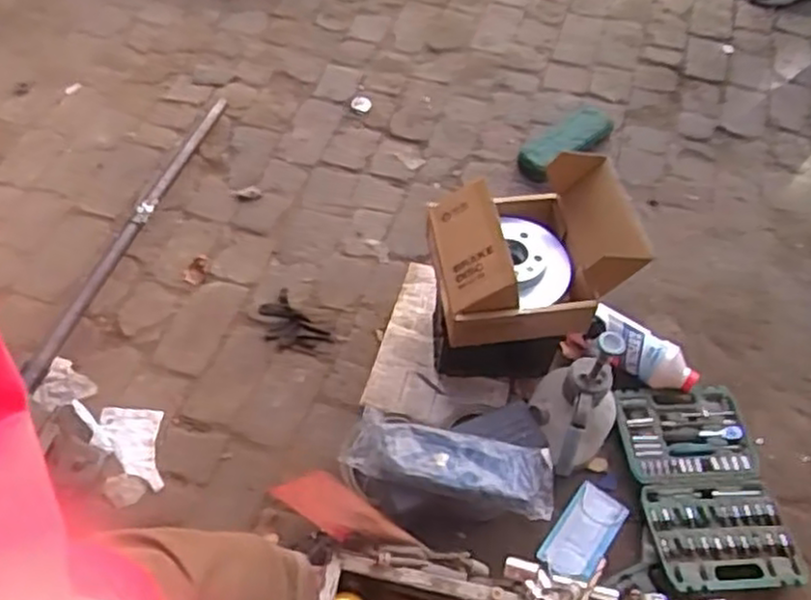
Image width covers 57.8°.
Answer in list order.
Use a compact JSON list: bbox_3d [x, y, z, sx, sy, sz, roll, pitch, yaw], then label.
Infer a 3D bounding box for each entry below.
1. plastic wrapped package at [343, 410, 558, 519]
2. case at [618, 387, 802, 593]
[{"bbox_3d":[0.073,0.250,1.144,0.317,0.034,0.112,12,54,7],"label":"plastic wrapped package"},{"bbox_3d":[0.538,0.336,1.339,0.247,0.062,0.382,-3,53,-4],"label":"case"}]

